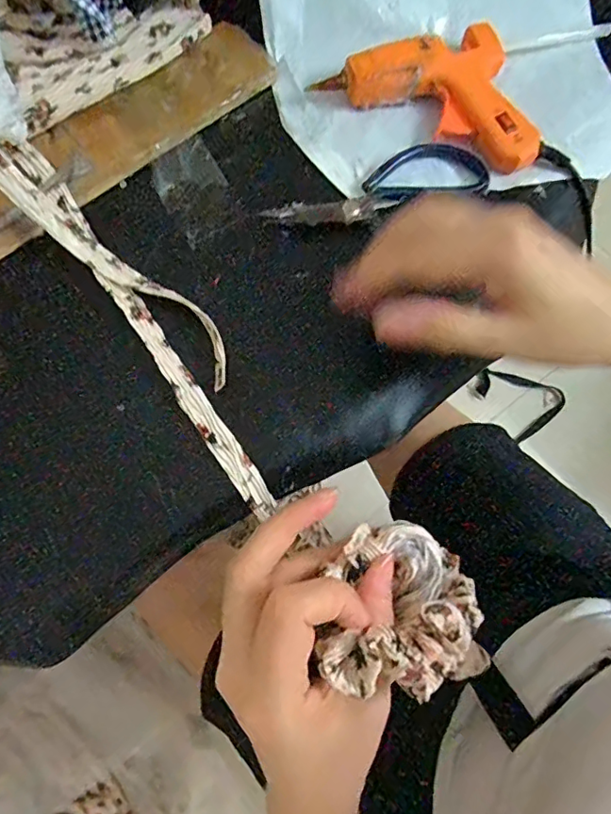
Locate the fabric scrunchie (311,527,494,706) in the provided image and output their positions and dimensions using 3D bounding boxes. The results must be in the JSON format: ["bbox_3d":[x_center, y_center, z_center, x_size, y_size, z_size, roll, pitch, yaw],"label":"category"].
[{"bbox_3d":[0.046,0.090,0.234,0.071,0.051,0.070,6,74,0],"label":"fabric scrunchie"}]

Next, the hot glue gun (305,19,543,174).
[{"bbox_3d":[0.100,-0.240,0.378,0.158,0.027,0.094,23,74,5],"label":"hot glue gun"}]

